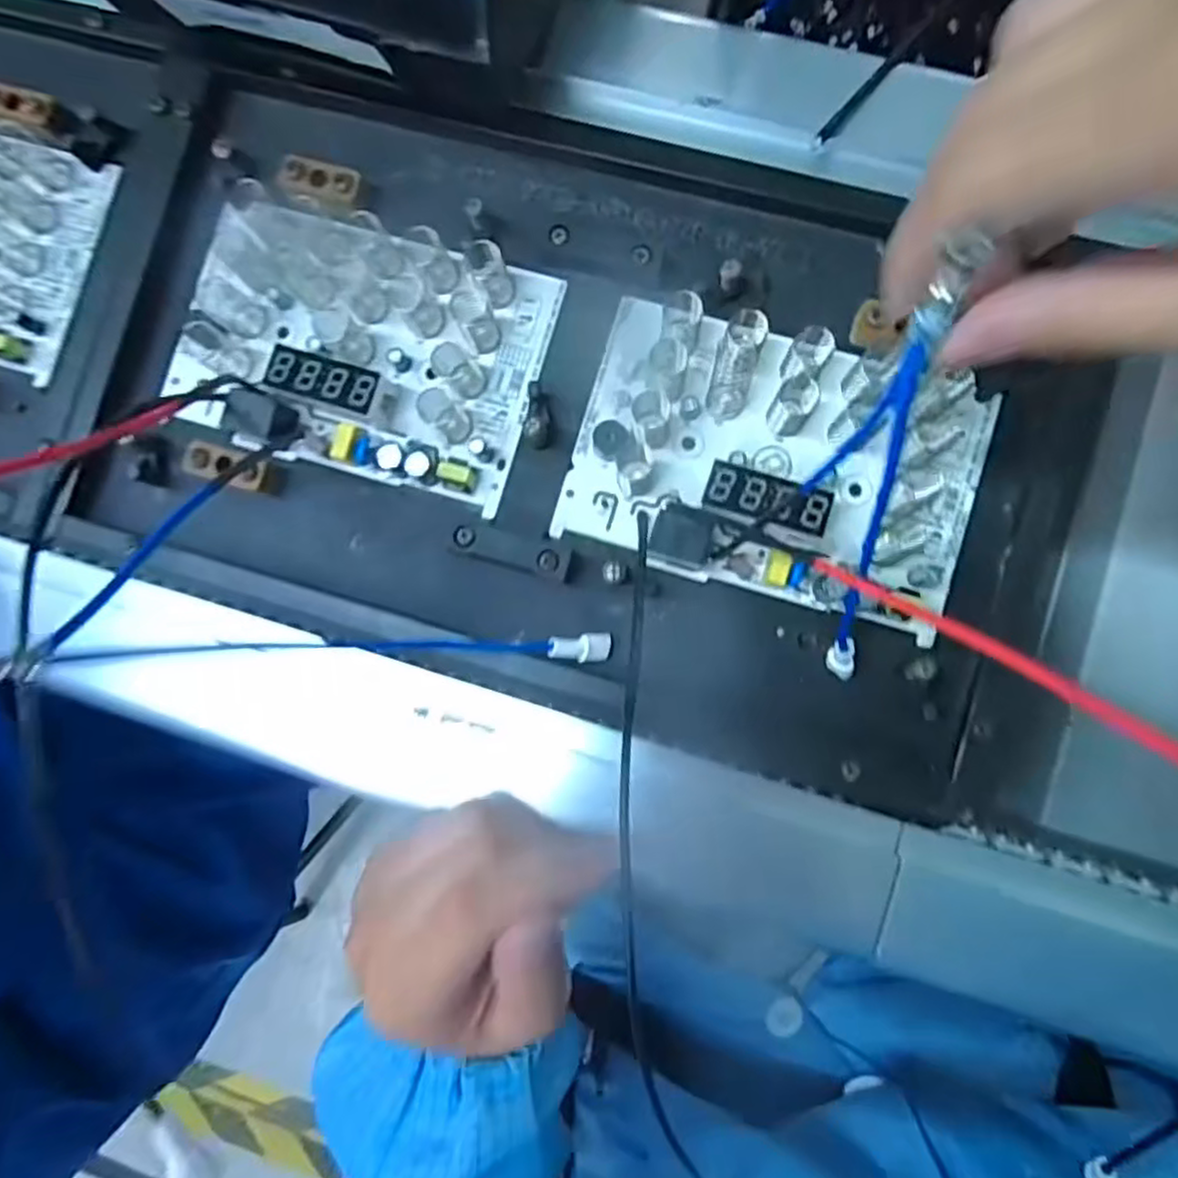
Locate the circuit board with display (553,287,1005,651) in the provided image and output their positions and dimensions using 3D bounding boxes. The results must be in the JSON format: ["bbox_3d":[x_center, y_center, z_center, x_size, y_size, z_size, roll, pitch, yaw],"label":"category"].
[{"bbox_3d":[0.064,-0.045,0.246,0.133,0.020,0.092,17,88,5],"label":"circuit board with display"}]

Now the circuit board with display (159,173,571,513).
[{"bbox_3d":[-0.085,-0.091,0.261,0.131,0.017,0.089,17,88,5],"label":"circuit board with display"}]

